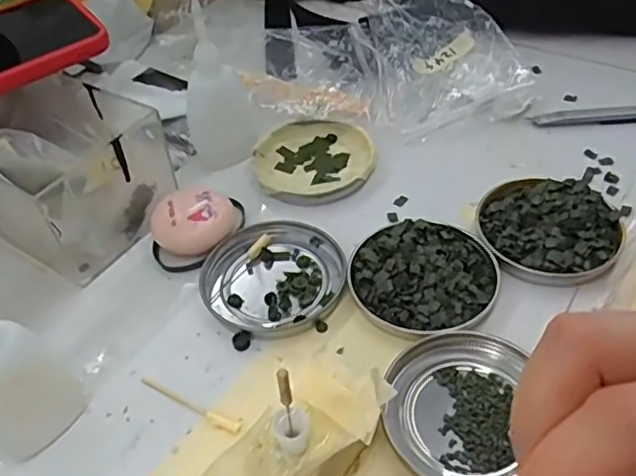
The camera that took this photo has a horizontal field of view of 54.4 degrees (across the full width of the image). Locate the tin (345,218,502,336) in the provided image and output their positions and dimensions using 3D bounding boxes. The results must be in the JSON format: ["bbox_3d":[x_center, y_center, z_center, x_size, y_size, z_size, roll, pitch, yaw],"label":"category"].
[{"bbox_3d":[0.057,0.019,0.335,0.077,0.013,0.075,-3,46,3],"label":"tin"}]

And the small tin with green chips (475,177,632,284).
[{"bbox_3d":[0.131,-0.007,0.351,0.077,0.017,0.079,-3,46,3],"label":"small tin with green chips"}]

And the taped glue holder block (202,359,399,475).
[{"bbox_3d":[-0.007,0.091,0.254,0.044,0.041,0.087,24,53,26],"label":"taped glue holder block"}]

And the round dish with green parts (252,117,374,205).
[{"bbox_3d":[-0.002,-0.053,0.413,0.078,0.010,0.076,-3,46,3],"label":"round dish with green parts"}]

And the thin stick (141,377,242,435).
[{"bbox_3d":[-0.063,0.080,0.298,0.060,0.004,0.006,19,51,22],"label":"thin stick"}]

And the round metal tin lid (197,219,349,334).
[{"bbox_3d":[-0.025,0.020,0.349,0.075,0.007,0.077,-3,46,3],"label":"round metal tin lid"}]

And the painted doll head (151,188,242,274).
[{"bbox_3d":[-0.071,-0.007,0.367,0.055,0.023,0.046,-14,46,-8],"label":"painted doll head"}]

